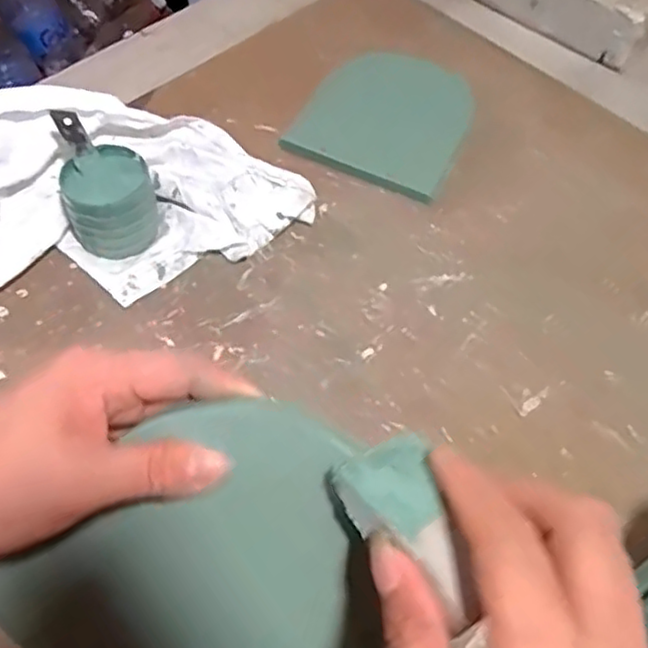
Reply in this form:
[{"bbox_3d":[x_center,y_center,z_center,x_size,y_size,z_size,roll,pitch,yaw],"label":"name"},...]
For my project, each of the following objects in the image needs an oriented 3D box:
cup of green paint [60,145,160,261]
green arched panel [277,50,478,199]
[{"bbox_3d":[-0.166,-0.091,0.523,0.068,0.064,0.065,2,57,-3],"label":"cup of green paint"},{"bbox_3d":[0.059,-0.192,0.616,0.140,0.022,0.147,26,68,9],"label":"green arched panel"}]

